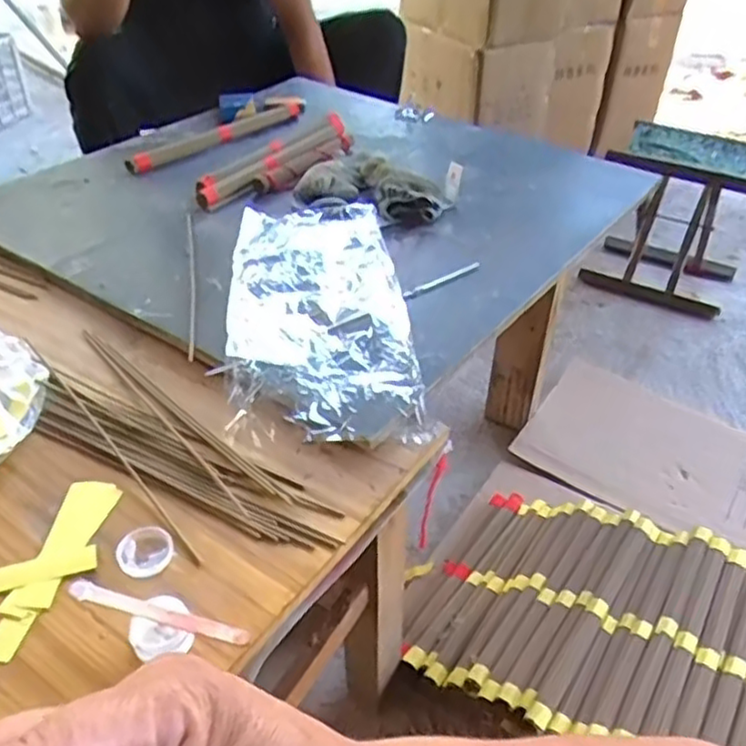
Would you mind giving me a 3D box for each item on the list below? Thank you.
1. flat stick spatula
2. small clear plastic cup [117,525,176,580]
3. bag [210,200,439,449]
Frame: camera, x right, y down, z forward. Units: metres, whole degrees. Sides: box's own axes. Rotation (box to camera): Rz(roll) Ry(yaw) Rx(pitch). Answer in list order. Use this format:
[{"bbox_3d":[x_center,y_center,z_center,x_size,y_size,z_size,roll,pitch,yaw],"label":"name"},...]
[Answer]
[{"bbox_3d":[-0.134,0.150,0.439,0.121,0.004,0.011,12,57,13],"label":"flat stick spatula"},{"bbox_3d":[-0.161,0.126,0.499,0.039,0.007,0.038,1,38,-1],"label":"small clear plastic cup"},{"bbox_3d":[-0.055,-0.075,0.712,0.171,0.033,0.380,-2,39,-5],"label":"bag"}]

